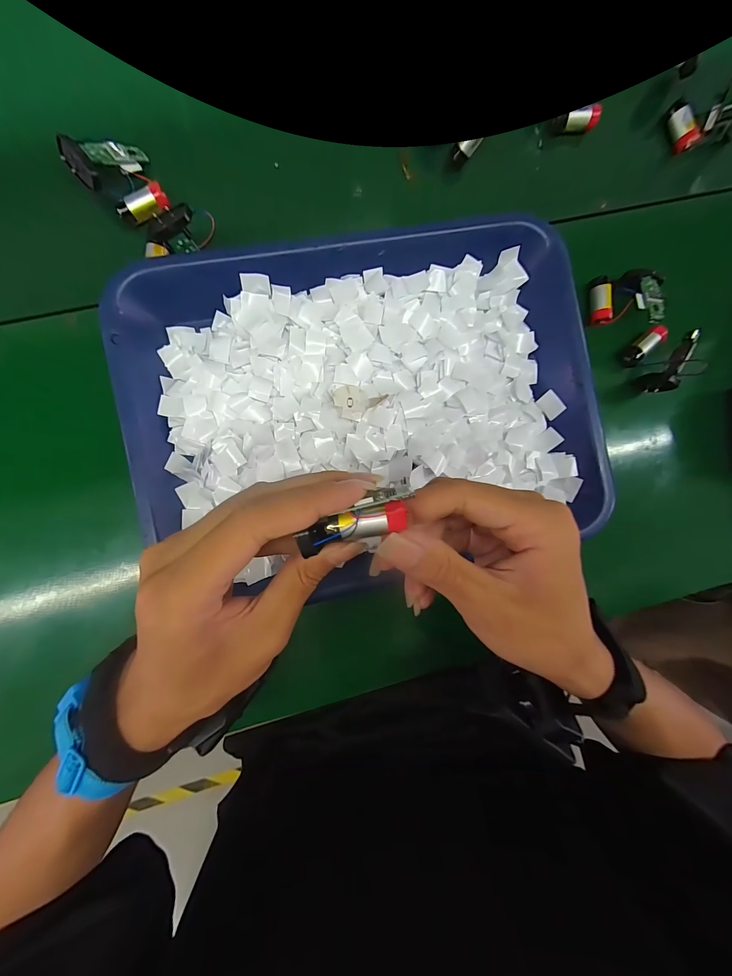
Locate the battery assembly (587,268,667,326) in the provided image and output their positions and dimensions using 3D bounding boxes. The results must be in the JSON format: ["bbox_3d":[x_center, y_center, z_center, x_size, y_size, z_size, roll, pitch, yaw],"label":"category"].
[{"bbox_3d":[0.215,-0.160,0.276,0.051,0.025,0.051,21,86,-2],"label":"battery assembly"}]

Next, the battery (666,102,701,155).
[{"bbox_3d":[0.278,-0.315,0.291,0.017,0.012,0.036,-43,106,-5],"label":"battery"}]

